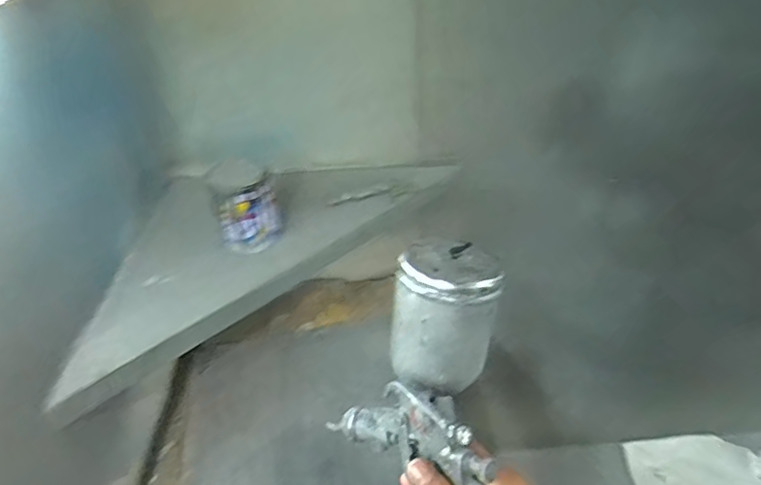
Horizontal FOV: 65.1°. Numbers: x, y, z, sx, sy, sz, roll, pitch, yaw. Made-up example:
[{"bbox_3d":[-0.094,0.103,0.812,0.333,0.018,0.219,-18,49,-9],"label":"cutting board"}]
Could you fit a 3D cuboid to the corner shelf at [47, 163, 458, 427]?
[{"bbox_3d":[-0.240,-0.043,1.093,0.375,0.050,0.851,33,51,31],"label":"corner shelf"}]

